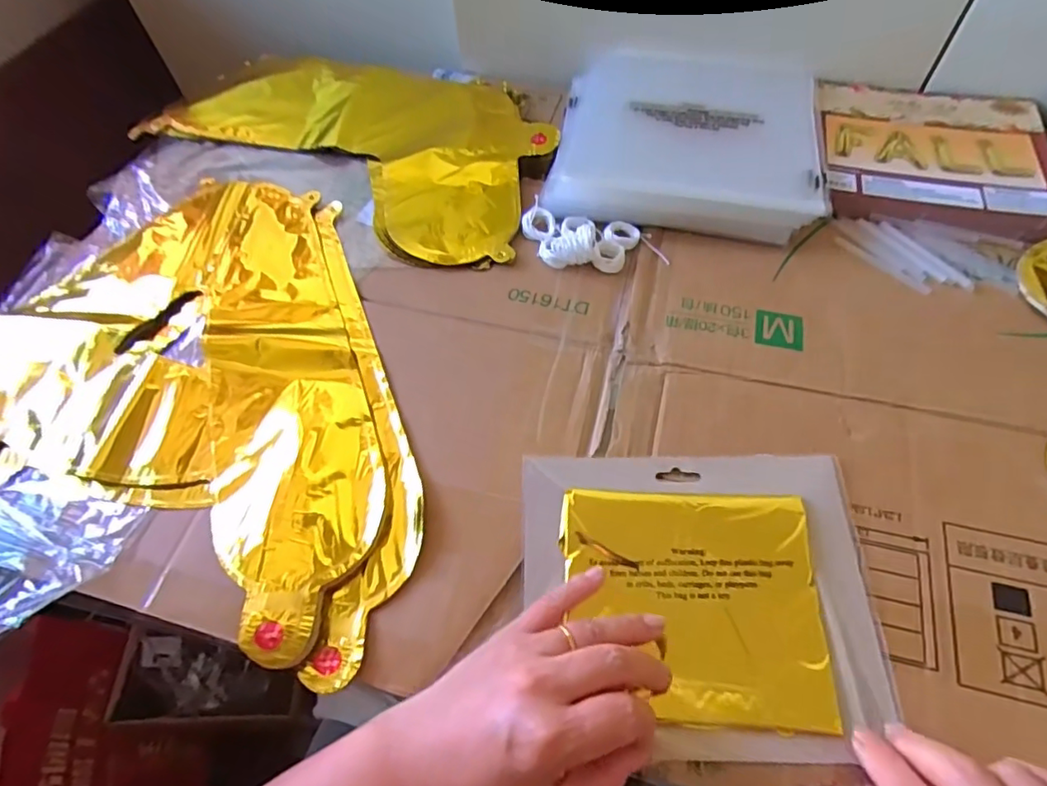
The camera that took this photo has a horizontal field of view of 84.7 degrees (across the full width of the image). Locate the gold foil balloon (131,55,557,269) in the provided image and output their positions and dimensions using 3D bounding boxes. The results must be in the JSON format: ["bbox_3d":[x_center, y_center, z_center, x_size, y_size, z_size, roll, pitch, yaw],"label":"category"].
[{"bbox_3d":[-0.166,-0.259,0.557,0.424,0.012,0.220,26,64,18],"label":"gold foil balloon"}]

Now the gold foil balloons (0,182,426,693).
[{"bbox_3d":[-0.247,-0.028,0.422,0.412,0.015,0.345,10,60,10],"label":"gold foil balloons"}]

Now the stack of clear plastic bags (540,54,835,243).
[{"bbox_3d":[0.148,-0.242,0.521,0.218,0.026,0.240,8,60,8],"label":"stack of clear plastic bags"}]

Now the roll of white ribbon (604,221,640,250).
[{"bbox_3d":[0.081,-0.130,0.472,0.029,0.006,0.026,30,65,20],"label":"roll of white ribbon"}]

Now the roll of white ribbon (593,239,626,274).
[{"bbox_3d":[0.070,-0.111,0.461,0.024,0.009,0.030,8,60,8],"label":"roll of white ribbon"}]

